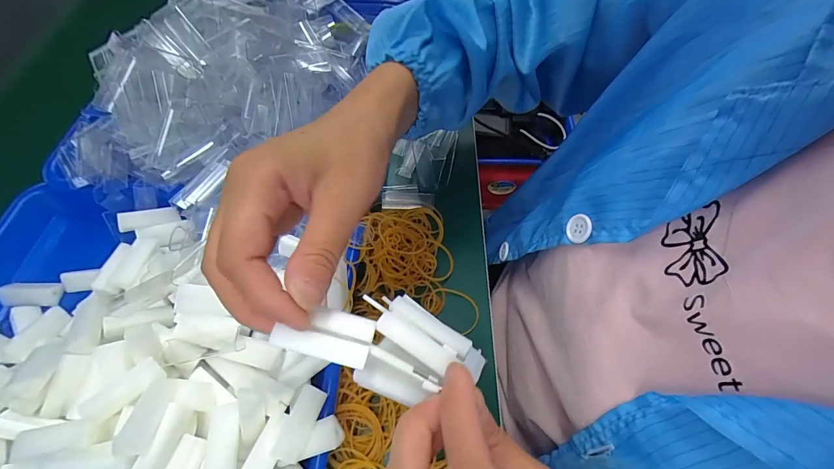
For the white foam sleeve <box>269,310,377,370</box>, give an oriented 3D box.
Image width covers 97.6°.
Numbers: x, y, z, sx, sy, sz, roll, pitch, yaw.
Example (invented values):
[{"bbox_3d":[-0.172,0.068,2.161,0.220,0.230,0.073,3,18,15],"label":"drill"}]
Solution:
[{"bbox_3d":[-0.042,0.046,0.170,0.042,0.009,0.023,12,61,6],"label":"white foam sleeve"}]

